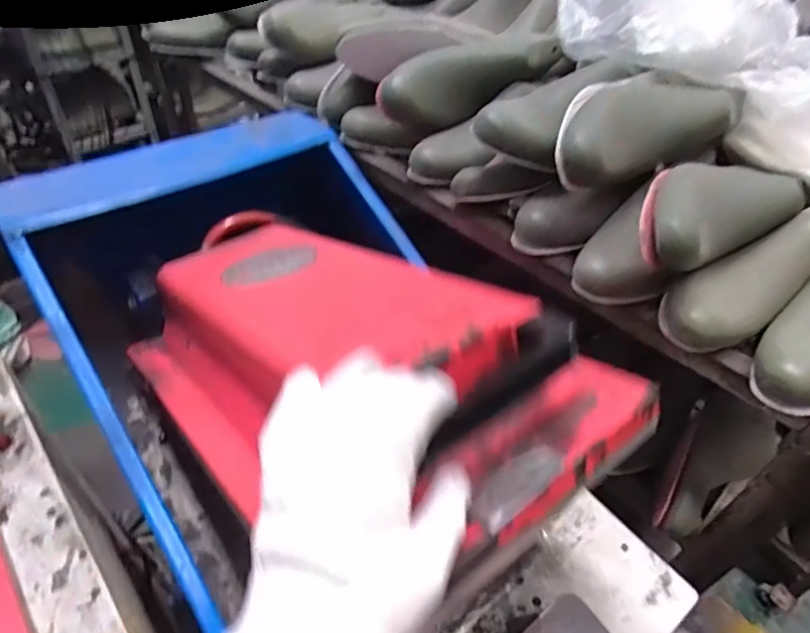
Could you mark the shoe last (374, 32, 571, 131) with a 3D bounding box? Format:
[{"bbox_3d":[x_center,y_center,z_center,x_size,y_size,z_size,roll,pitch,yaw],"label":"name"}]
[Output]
[{"bbox_3d":[0.099,-0.298,0.704,0.260,0.086,0.069,-17,50,-21],"label":"shoe last"}]

